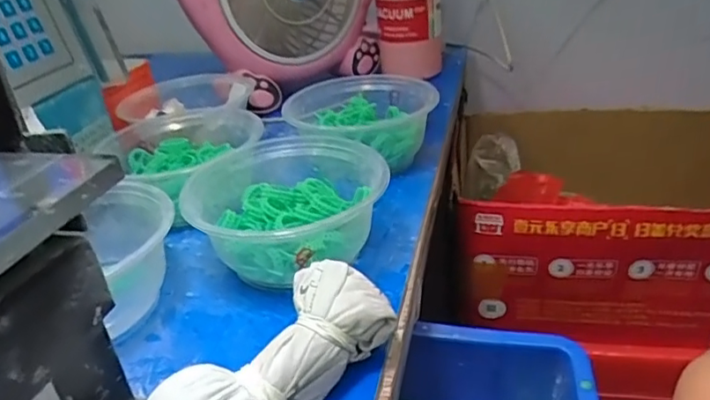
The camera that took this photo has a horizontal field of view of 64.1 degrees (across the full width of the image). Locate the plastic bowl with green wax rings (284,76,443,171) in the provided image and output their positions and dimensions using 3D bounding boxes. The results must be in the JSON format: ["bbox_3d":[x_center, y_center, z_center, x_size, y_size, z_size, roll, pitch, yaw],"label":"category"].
[{"bbox_3d":[0.003,-0.070,0.514,0.128,0.052,0.130,-5,29,3],"label":"plastic bowl with green wax rings"}]

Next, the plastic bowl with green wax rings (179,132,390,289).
[{"bbox_3d":[-0.050,0.008,0.396,0.125,0.062,0.116,-5,29,3],"label":"plastic bowl with green wax rings"}]

